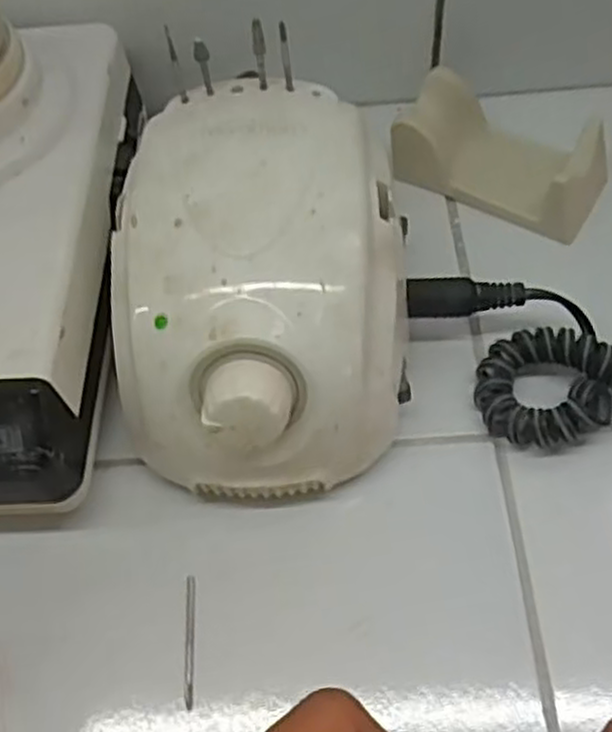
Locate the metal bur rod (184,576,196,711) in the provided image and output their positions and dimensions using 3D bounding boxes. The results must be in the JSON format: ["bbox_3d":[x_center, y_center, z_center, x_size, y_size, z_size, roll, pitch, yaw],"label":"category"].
[{"bbox_3d":[-0.040,0.094,0.264,0.004,0.004,0.044,-4,58,2],"label":"metal bur rod"}]

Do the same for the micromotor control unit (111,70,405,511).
[{"bbox_3d":[-0.016,-0.032,0.283,0.099,0.068,0.136,3,58,6],"label":"micromotor control unit"}]

